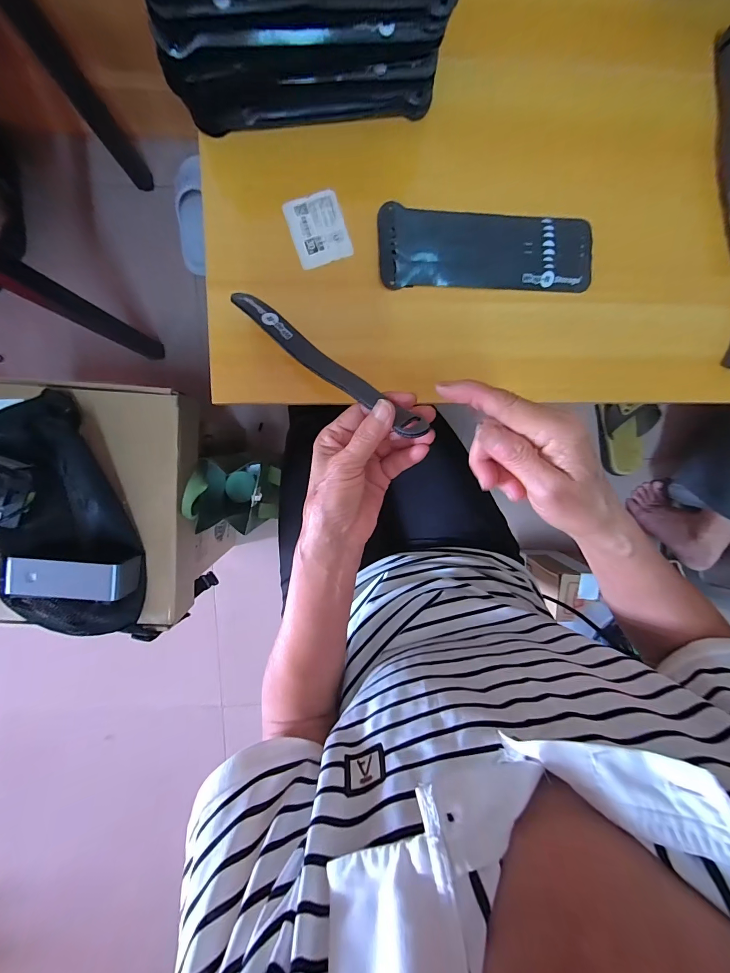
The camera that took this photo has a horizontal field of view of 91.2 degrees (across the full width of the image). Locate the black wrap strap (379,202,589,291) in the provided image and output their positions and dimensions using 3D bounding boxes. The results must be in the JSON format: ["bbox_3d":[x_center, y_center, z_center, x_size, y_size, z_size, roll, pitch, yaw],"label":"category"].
[{"bbox_3d":[0.112,-0.216,0.330,0.196,0.010,0.069,1,94,-4],"label":"black wrap strap"}]

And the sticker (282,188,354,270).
[{"bbox_3d":[-0.042,-0.230,0.320,0.048,0.004,0.058,-19,96,-5],"label":"sticker"}]

